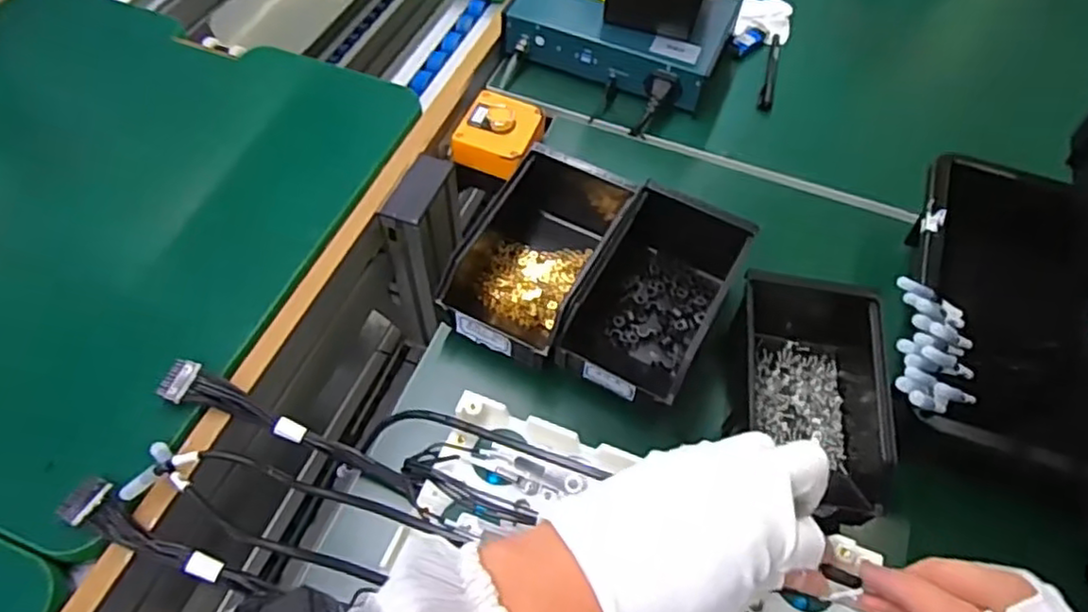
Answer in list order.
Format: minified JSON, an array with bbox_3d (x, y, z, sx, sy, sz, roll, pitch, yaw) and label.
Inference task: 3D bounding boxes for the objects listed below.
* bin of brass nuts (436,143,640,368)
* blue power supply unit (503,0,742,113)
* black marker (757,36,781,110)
[{"bbox_3d":[-0.004,-0.051,0.579,0.112,0.068,0.190,25,59,12],"label":"bin of brass nuts"},{"bbox_3d":[0.087,-0.314,0.767,0.229,0.063,0.159,19,58,9],"label":"blue power supply unit"},{"bbox_3d":[0.262,-0.271,0.787,0.017,0.014,0.128,16,57,6],"label":"black marker"}]

